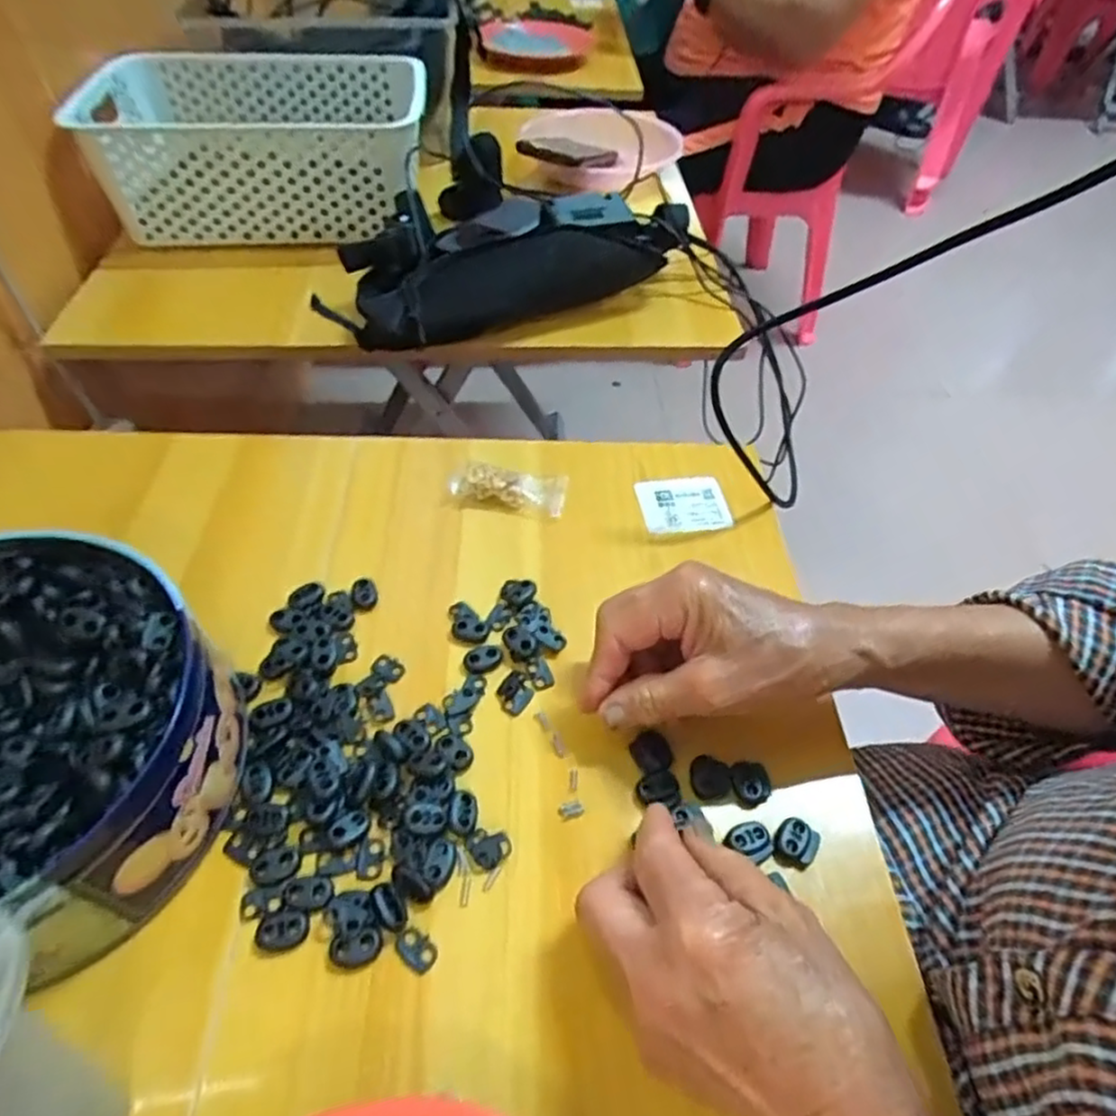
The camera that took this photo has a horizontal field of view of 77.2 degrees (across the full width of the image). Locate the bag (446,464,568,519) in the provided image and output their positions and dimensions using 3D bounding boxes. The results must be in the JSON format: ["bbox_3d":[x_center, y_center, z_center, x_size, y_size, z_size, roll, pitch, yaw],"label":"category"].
[{"bbox_3d":[-0.035,-0.050,0.479,0.081,0.020,0.036,7,49,3],"label":"bag"}]

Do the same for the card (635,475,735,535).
[{"bbox_3d":[0.088,-0.037,0.487,0.061,0.006,0.047,-7,56,-8],"label":"card"}]

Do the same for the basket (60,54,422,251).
[{"bbox_3d":[-0.304,-0.423,0.735,0.319,0.121,0.236,-6,50,-9],"label":"basket"}]

